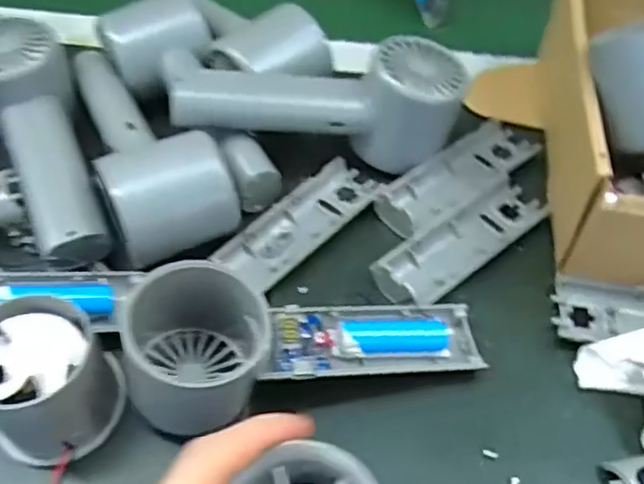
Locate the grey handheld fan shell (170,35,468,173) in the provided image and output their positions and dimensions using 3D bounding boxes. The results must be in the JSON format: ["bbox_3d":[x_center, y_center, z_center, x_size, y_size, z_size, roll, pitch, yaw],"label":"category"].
[{"bbox_3d":[-0.001,-0.071,0.367,0.152,0.056,0.051,-6,53,-5],"label":"grey handheld fan shell"}]

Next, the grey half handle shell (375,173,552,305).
[{"bbox_3d":[0.075,-0.001,0.348,0.105,0.012,0.035,-33,59,-23],"label":"grey half handle shell"}]

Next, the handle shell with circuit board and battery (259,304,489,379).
[{"bbox_3d":[0.023,0.044,0.299,0.099,0.017,0.032,1,51,-17],"label":"handle shell with circuit board and battery"}]

